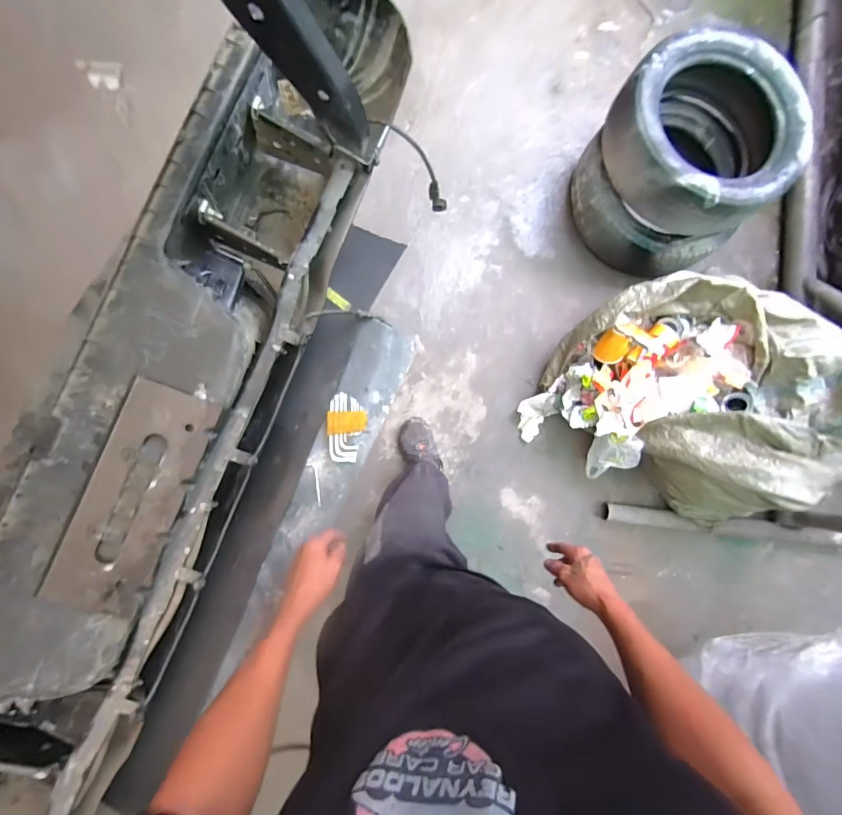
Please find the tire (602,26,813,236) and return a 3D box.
[{"bbox_3d":[0.857,-0.829,1.214,0.569,0.163,0.533,0,87,-4],"label":"tire"}]

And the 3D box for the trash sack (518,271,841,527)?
[{"bbox_3d":[0.817,-0.050,1.222,0.739,0.349,0.628,28,86,-2],"label":"trash sack"}]

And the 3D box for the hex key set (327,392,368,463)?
[{"bbox_3d":[-0.132,0.037,0.724,0.070,0.027,0.121,0,87,-4],"label":"hex key set"}]

